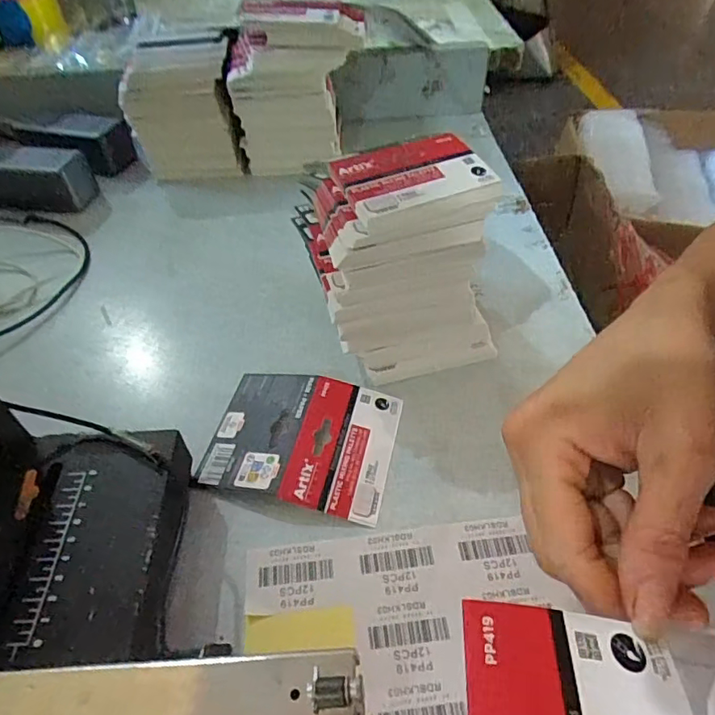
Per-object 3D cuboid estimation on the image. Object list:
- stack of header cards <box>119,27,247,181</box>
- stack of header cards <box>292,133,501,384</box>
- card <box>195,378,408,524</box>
[{"bbox_3d":[-0.194,-0.277,0.597,0.115,0.137,0.068,-7,48,-5],"label":"stack of header cards"},{"bbox_3d":[0.033,-0.066,0.393,0.126,0.139,0.098,-12,48,-10],"label":"stack of header cards"},{"bbox_3d":[-0.038,0.056,0.369,0.124,0.013,0.100,9,48,9],"label":"card"}]

